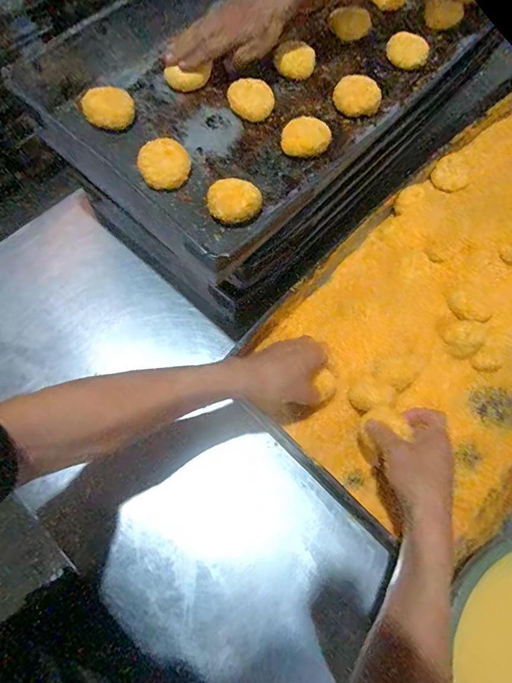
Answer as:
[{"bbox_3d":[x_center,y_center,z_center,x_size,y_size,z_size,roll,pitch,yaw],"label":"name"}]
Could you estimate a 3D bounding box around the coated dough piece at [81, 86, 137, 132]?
[{"bbox_3d":[-0.192,-0.306,0.525,0.059,0.034,0.041,0,69,-2],"label":"coated dough piece"}]

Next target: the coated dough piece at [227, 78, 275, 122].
[{"bbox_3d":[-0.006,-0.332,0.548,0.061,0.023,0.050,0,69,-2],"label":"coated dough piece"}]

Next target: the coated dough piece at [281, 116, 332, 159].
[{"bbox_3d":[0.067,-0.270,0.523,0.061,0.018,0.055,9,69,2],"label":"coated dough piece"}]

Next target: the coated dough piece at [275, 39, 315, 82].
[{"bbox_3d":[0.058,-0.411,0.582,0.057,0.030,0.049,9,69,2],"label":"coated dough piece"}]

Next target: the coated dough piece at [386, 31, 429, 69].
[{"bbox_3d":[0.229,-0.437,0.596,0.060,0.018,0.057,1,69,-1],"label":"coated dough piece"}]

